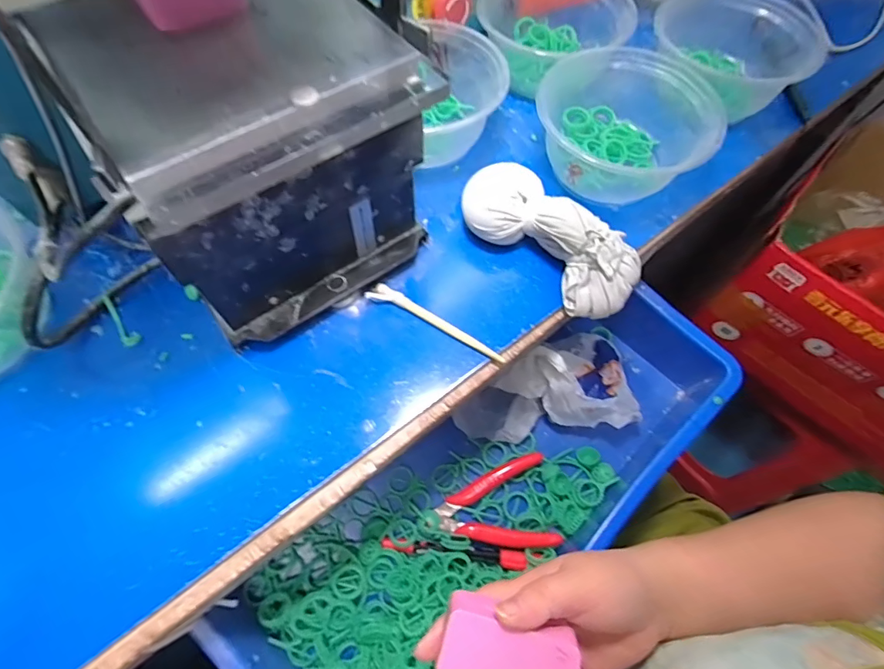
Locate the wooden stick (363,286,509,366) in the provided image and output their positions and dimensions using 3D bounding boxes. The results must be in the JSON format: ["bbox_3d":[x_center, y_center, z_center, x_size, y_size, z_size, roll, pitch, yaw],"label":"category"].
[{"bbox_3d":[-0.003,-0.009,0.317,0.105,0.008,0.014,25,65,11],"label":"wooden stick"}]

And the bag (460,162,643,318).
[{"bbox_3d":[0.079,-0.070,0.330,0.138,0.045,0.065,37,68,16],"label":"bag"}]

